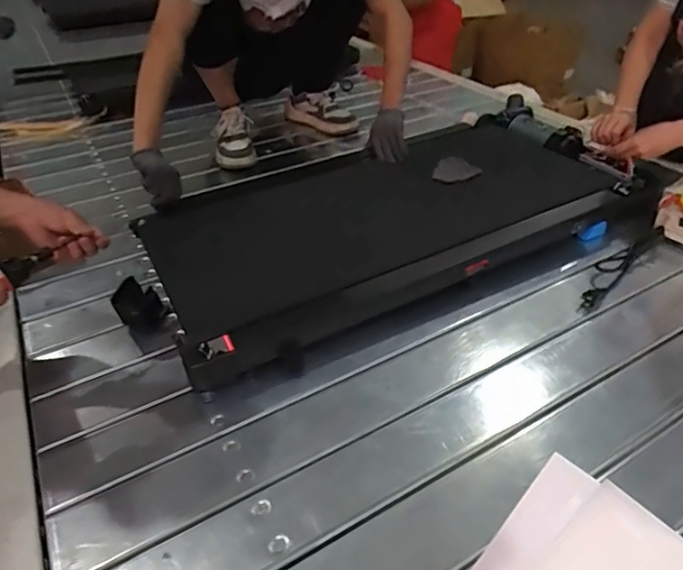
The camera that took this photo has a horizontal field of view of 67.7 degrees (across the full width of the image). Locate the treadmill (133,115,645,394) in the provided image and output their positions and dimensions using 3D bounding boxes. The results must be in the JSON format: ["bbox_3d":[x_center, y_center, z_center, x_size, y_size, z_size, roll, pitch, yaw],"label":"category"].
[{"bbox_3d":[0.107,-0.161,1.082,0.974,0.081,0.533,-16,42,-22],"label":"treadmill"}]

